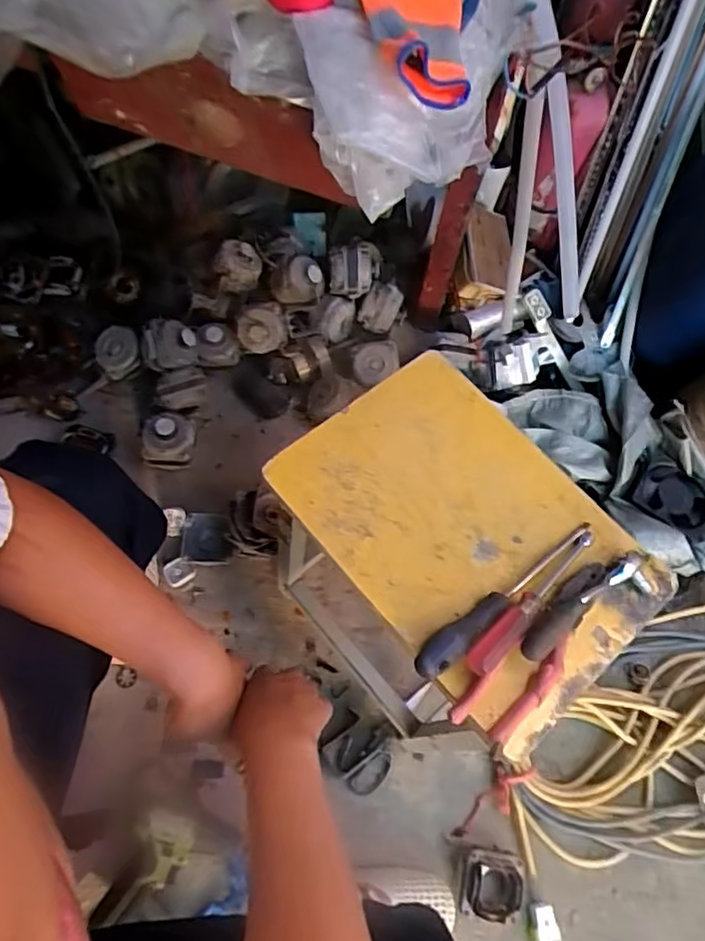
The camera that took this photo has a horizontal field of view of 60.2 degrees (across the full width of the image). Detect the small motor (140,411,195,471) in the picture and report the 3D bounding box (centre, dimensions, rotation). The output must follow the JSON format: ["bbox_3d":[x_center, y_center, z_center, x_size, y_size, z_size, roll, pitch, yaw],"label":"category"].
[{"bbox_3d":[-0.303,-0.047,1.013,0.075,0.100,0.076,2,64,-4],"label":"small motor"}]

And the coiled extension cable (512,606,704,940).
[{"bbox_3d":[0.476,0.419,0.930,0.570,0.088,0.331,-13,66,-11],"label":"coiled extension cable"}]

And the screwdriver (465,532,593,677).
[{"bbox_3d":[0.161,0.112,0.534,0.024,0.024,0.176,41,61,16],"label":"screwdriver"}]

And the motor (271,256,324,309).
[{"bbox_3d":[-0.096,-0.324,1.042,0.090,0.057,0.073,2,64,-4],"label":"motor"}]

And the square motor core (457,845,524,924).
[{"bbox_3d":[0.186,0.558,0.822,0.087,0.032,0.082,12,63,0],"label":"square motor core"}]

